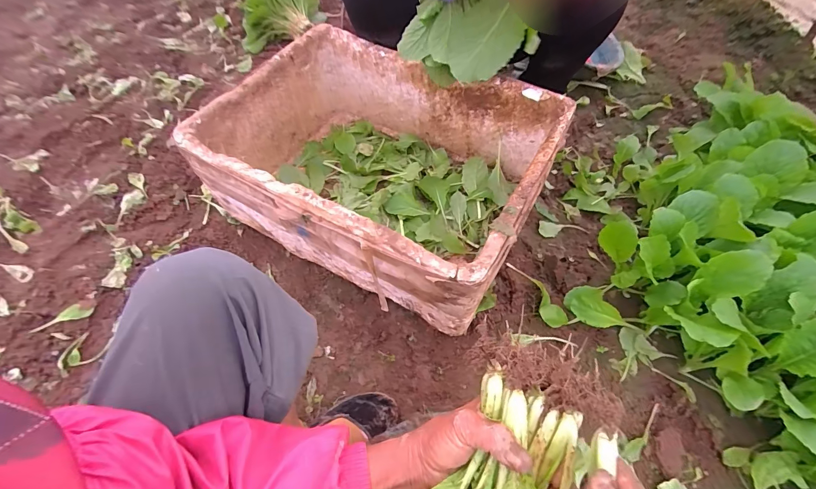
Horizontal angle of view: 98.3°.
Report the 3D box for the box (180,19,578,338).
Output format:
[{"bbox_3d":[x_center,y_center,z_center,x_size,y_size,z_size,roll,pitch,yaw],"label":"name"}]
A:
[{"bbox_3d":[-0.048,-0.154,0.700,0.561,0.223,0.434,26,61,15],"label":"box"}]

